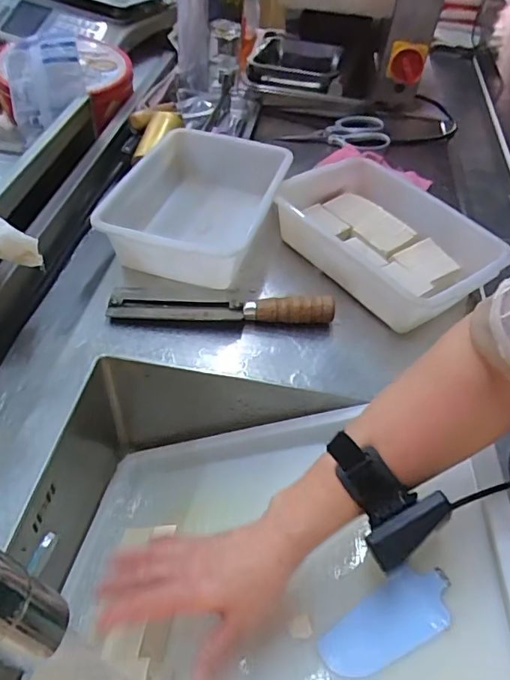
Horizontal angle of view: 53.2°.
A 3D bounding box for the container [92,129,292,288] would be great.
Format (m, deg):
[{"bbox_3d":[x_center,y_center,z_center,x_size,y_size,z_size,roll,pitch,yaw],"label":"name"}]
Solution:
[{"bbox_3d":[-0.079,-0.177,0.702,0.190,0.094,0.270,16,48,10],"label":"container"}]

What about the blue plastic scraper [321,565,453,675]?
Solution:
[{"bbox_3d":[0.105,0.222,0.402,0.112,0.006,0.051,-33,35,-3],"label":"blue plastic scraper"}]

